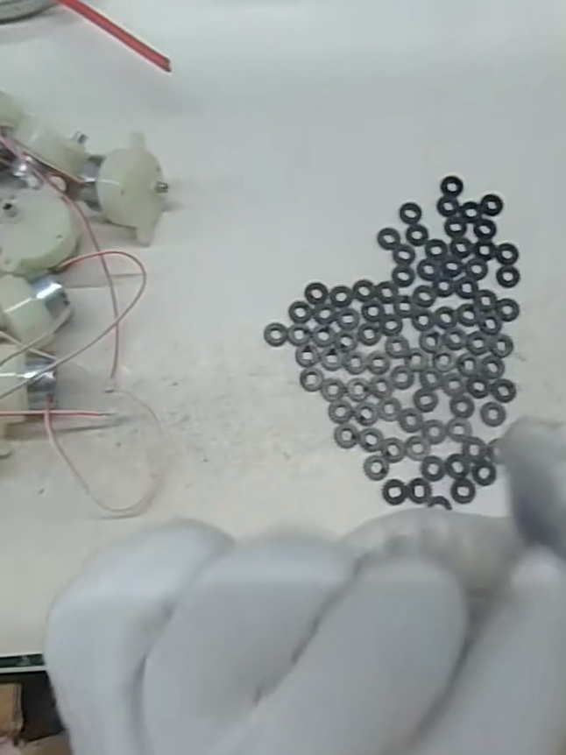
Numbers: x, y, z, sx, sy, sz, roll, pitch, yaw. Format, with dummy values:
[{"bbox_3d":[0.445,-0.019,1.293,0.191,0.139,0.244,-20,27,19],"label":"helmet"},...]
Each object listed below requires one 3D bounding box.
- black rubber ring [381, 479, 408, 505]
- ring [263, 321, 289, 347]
[{"bbox_3d":[0.046,0.047,0.249,0.010,0.004,0.010,0,78,0],"label":"black rubber ring"},{"bbox_3d":[-0.003,-0.019,0.266,0.011,0.004,0.011,0,78,0],"label":"ring"}]

